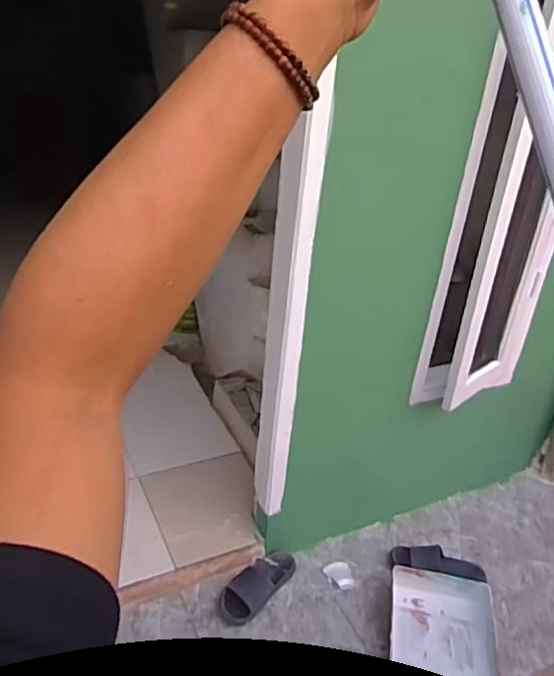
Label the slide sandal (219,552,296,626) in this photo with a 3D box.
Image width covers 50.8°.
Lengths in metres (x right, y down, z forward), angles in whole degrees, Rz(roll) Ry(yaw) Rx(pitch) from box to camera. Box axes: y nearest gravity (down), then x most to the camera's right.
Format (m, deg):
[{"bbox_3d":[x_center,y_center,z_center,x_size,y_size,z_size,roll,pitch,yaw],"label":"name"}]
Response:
[{"bbox_3d":[-0.051,0.689,1.648,0.110,0.070,0.281,24,34,31],"label":"slide sandal"}]

